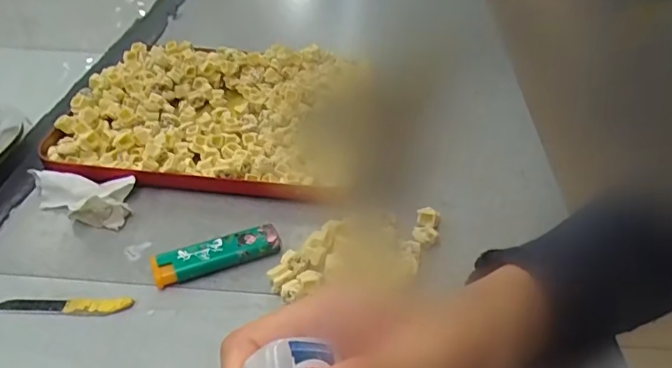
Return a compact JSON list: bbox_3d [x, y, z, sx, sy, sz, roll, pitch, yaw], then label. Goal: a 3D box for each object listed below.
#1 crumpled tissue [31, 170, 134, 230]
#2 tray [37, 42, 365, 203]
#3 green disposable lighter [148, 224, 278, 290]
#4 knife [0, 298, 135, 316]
[{"bbox_3d":[-0.179,0.010,0.370,0.072,0.019,0.041,1,40,-1],"label":"crumpled tissue"},{"bbox_3d":[-0.095,-0.063,0.455,0.242,0.030,0.195,5,40,5],"label":"tray"},{"bbox_3d":[-0.075,0.045,0.336,0.077,0.014,0.020,-16,43,-19],"label":"green disposable lighter"},{"bbox_3d":[-0.160,0.071,0.308,0.081,0.004,0.011,1,40,0],"label":"knife"}]

